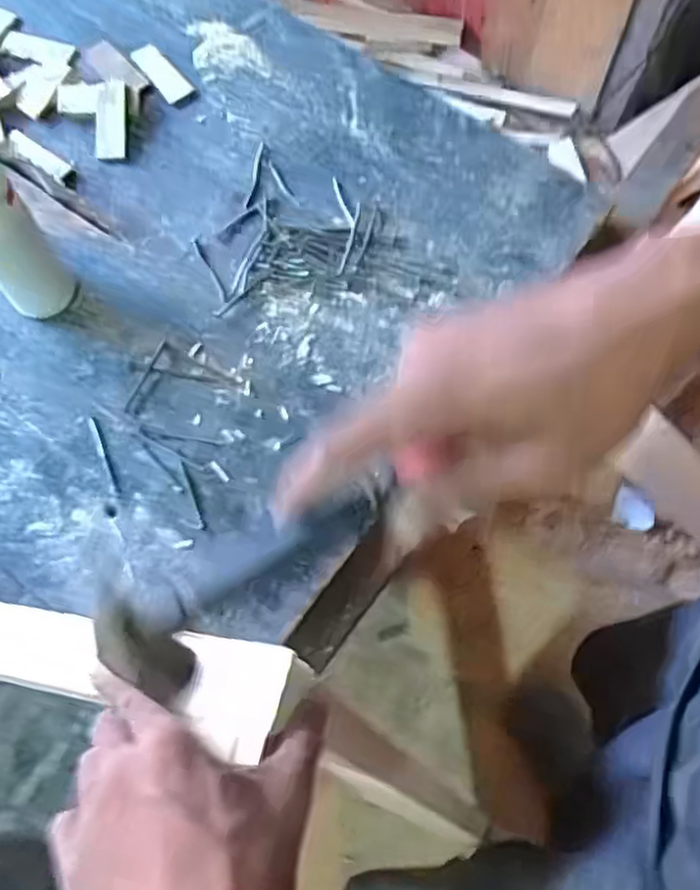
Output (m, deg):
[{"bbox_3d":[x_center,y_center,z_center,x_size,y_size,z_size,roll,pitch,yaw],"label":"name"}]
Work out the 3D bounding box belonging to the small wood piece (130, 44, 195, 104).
[{"bbox_3d":[-0.183,-0.362,0.724,0.029,0.016,0.071,-38,75,-11],"label":"small wood piece"}]

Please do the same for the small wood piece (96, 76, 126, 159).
[{"bbox_3d":[-0.223,-0.303,0.693,0.029,0.008,0.072,2,91,1],"label":"small wood piece"}]

